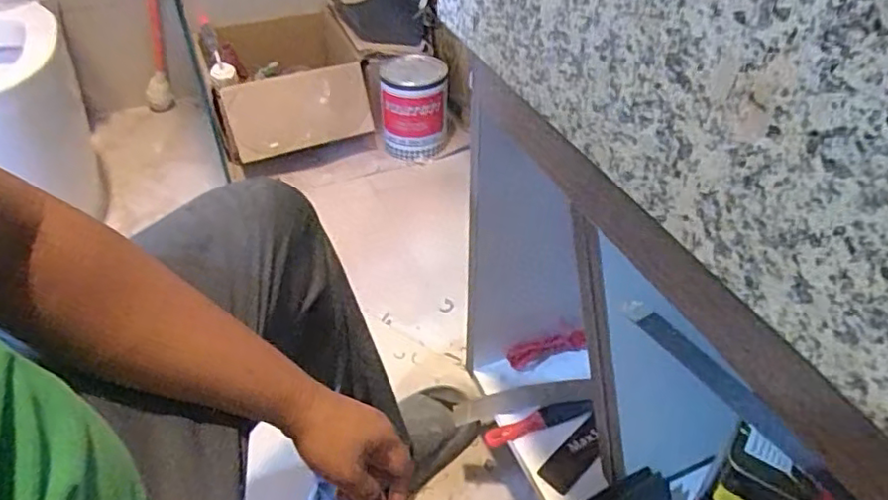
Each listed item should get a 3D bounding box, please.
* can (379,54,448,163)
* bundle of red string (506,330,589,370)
[{"bbox_3d":[-0.076,-0.358,1.550,0.162,0.188,0.166,-3,42,-2],"label":"can"},{"bbox_3d":[0.146,0.141,0.875,0.113,0.035,0.024,-9,43,-9],"label":"bundle of red string"}]

